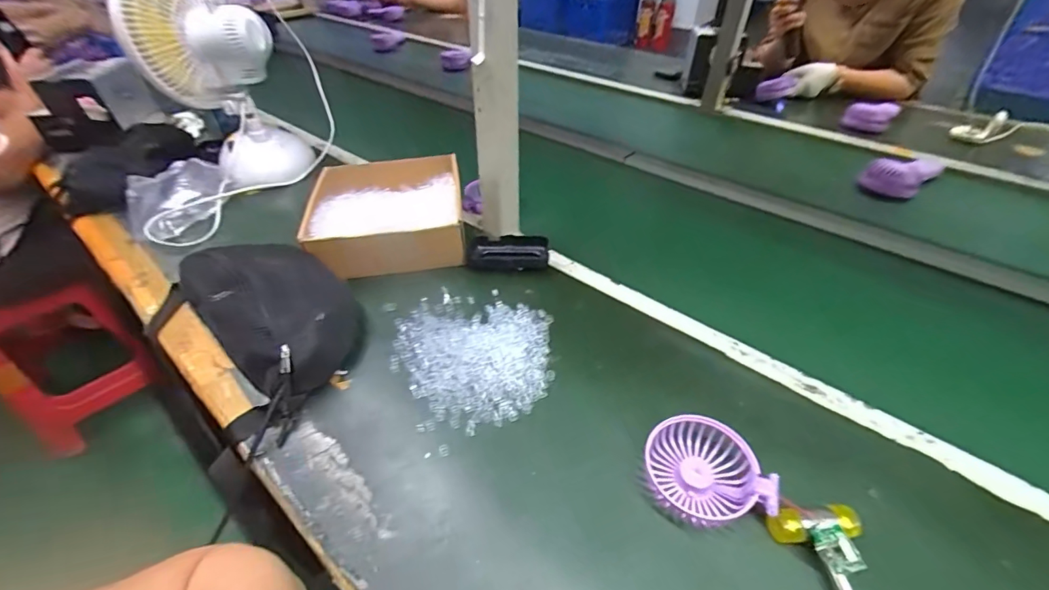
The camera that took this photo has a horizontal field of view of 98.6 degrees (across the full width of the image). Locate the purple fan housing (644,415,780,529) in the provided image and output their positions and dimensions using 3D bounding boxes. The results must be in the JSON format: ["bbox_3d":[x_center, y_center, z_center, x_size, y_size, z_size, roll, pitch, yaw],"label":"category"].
[{"bbox_3d":[0.155,0.151,0.386,0.081,0.037,0.095,-20,45,-20],"label":"purple fan housing"}]

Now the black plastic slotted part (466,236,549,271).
[{"bbox_3d":[-0.023,-0.059,0.628,0.110,0.031,0.049,3,42,4],"label":"black plastic slotted part"}]

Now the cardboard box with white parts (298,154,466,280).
[{"bbox_3d":[-0.195,-0.120,0.655,0.208,0.074,0.193,-5,42,-4],"label":"cardboard box with white parts"}]

